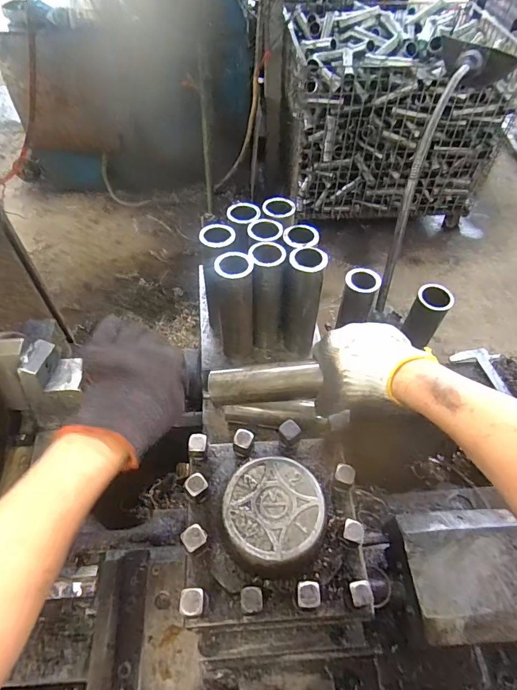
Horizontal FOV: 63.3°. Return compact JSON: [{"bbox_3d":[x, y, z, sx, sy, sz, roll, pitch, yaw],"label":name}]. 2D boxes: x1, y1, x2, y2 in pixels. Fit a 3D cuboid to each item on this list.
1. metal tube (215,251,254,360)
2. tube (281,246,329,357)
[{"bbox_3d":[-0.030,-0.045,0.563,0.046,0.162,0.045,-2,53,-2],"label":"metal tube"},{"bbox_3d":[0.059,-0.054,0.574,0.052,0.168,0.040,17,55,11],"label":"tube"}]

